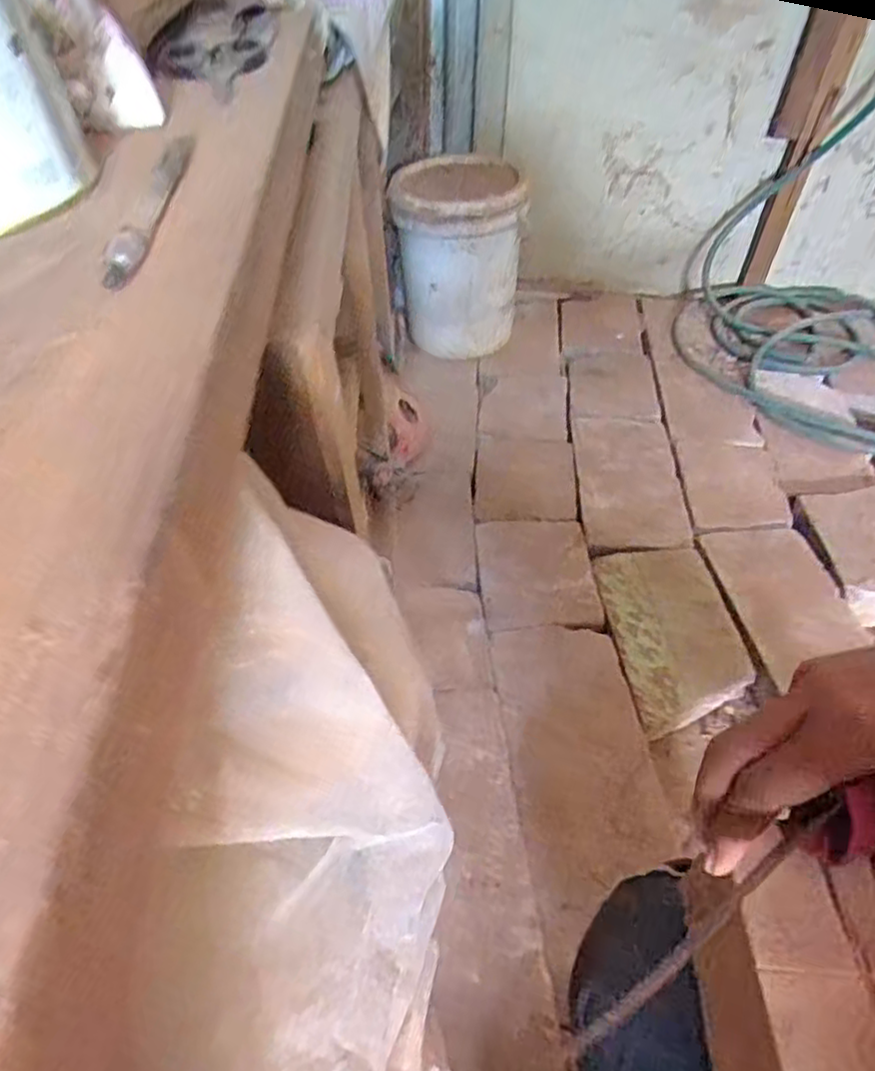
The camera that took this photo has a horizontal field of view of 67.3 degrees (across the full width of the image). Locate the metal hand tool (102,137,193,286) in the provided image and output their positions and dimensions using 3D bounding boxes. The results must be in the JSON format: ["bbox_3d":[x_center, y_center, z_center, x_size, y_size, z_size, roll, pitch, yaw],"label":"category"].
[{"bbox_3d":[-0.119,-0.142,0.277,0.011,0.007,0.134,-2,48,-2],"label":"metal hand tool"}]

